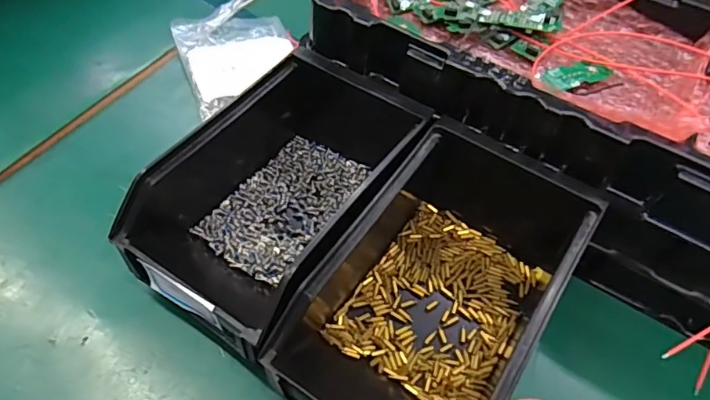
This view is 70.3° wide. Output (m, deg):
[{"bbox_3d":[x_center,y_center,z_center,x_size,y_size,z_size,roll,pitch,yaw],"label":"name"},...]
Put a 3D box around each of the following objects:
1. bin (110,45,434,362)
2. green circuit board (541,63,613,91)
[{"bbox_3d":[-0.042,-0.006,0.309,0.115,0.079,0.180,28,55,17],"label":"bin"},{"bbox_3d":[0.145,-0.083,0.330,0.050,0.004,0.017,-16,55,-16],"label":"green circuit board"}]

